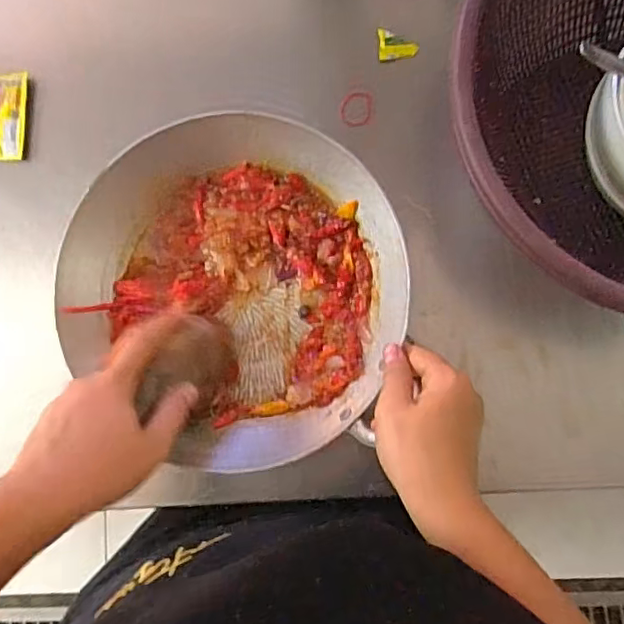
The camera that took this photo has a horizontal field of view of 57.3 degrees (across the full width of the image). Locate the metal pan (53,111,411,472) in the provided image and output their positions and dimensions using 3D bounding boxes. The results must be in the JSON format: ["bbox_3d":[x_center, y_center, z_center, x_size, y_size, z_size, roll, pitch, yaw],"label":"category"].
[{"bbox_3d":[-0.065,-0.019,0.477,0.272,0.065,0.272,-1,83,5],"label":"metal pan"}]

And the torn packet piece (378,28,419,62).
[{"bbox_3d":[0.076,-0.236,0.503,0.033,0.005,0.026,-4,98,2],"label":"torn packet piece"}]

